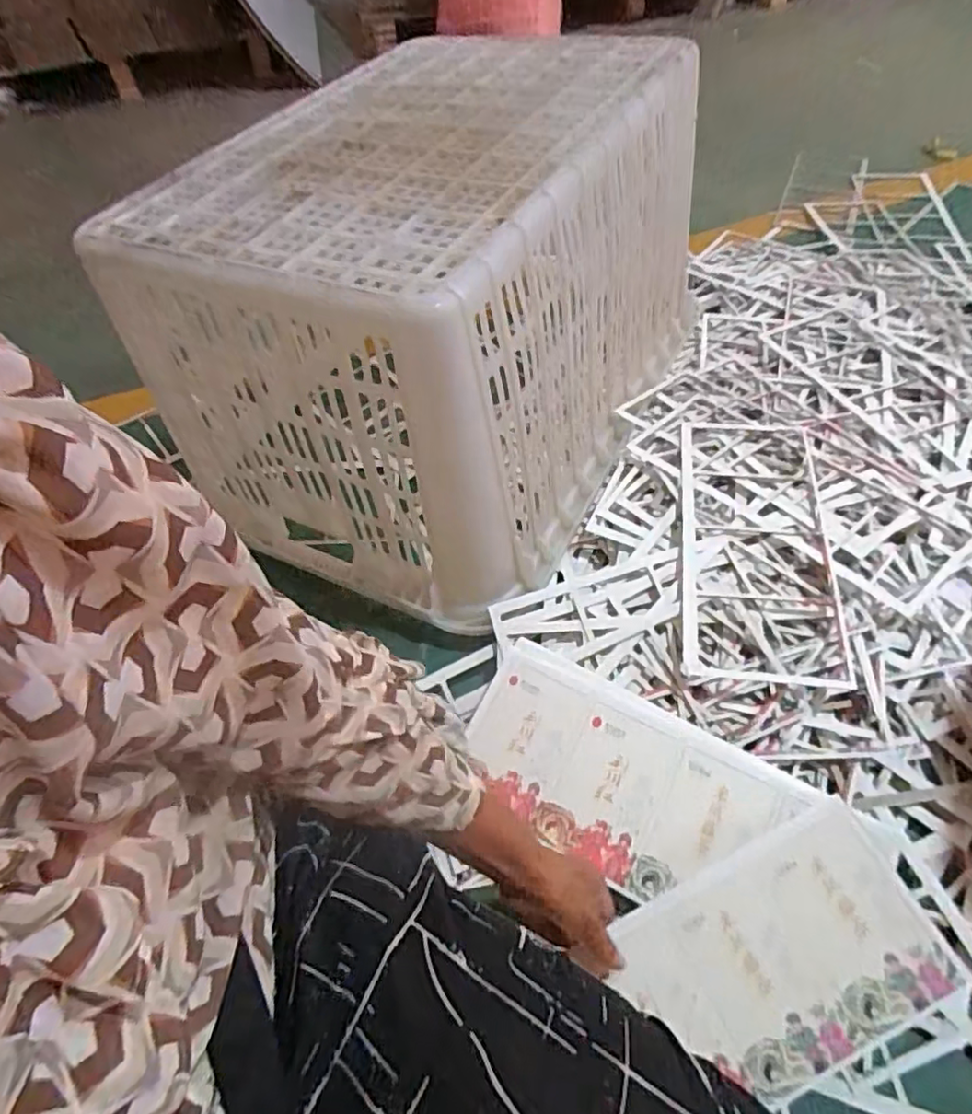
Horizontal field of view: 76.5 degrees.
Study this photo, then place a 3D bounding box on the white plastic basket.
[{"bbox_3d":[-0.041,-0.350,0.827,0.474,0.387,0.677,21,57,19],"label":"white plastic basket"}]

